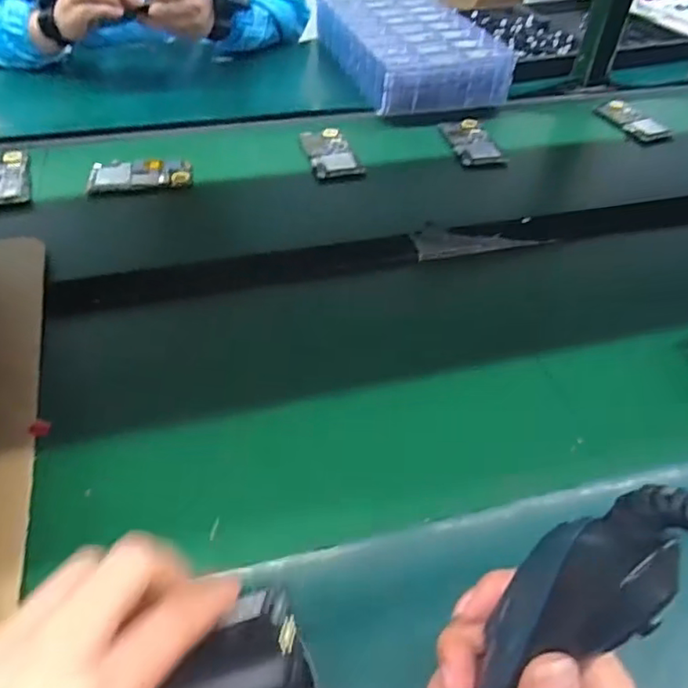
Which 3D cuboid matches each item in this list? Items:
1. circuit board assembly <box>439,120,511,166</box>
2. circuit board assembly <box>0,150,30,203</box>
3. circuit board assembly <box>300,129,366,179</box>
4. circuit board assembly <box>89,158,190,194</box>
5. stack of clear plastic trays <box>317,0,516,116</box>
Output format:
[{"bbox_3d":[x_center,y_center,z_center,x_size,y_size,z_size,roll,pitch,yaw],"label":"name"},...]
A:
[{"bbox_3d":[0.181,-0.293,0.846,0.071,0.012,0.111,-8,49,-13],"label":"circuit board assembly"},{"bbox_3d":[-0.426,-0.208,0.725,0.065,0.008,0.125,-14,50,-17],"label":"circuit board assembly"},{"bbox_3d":[-0.022,-0.264,0.802,0.064,0.017,0.118,-12,50,-16],"label":"circuit board assembly"},{"bbox_3d":[-0.258,-0.214,0.744,0.125,0.014,0.051,-9,49,-14],"label":"circuit board assembly"},{"bbox_3d":[0.099,-0.510,0.997,0.223,0.082,0.376,-11,50,-15],"label":"stack of clear plastic trays"}]

